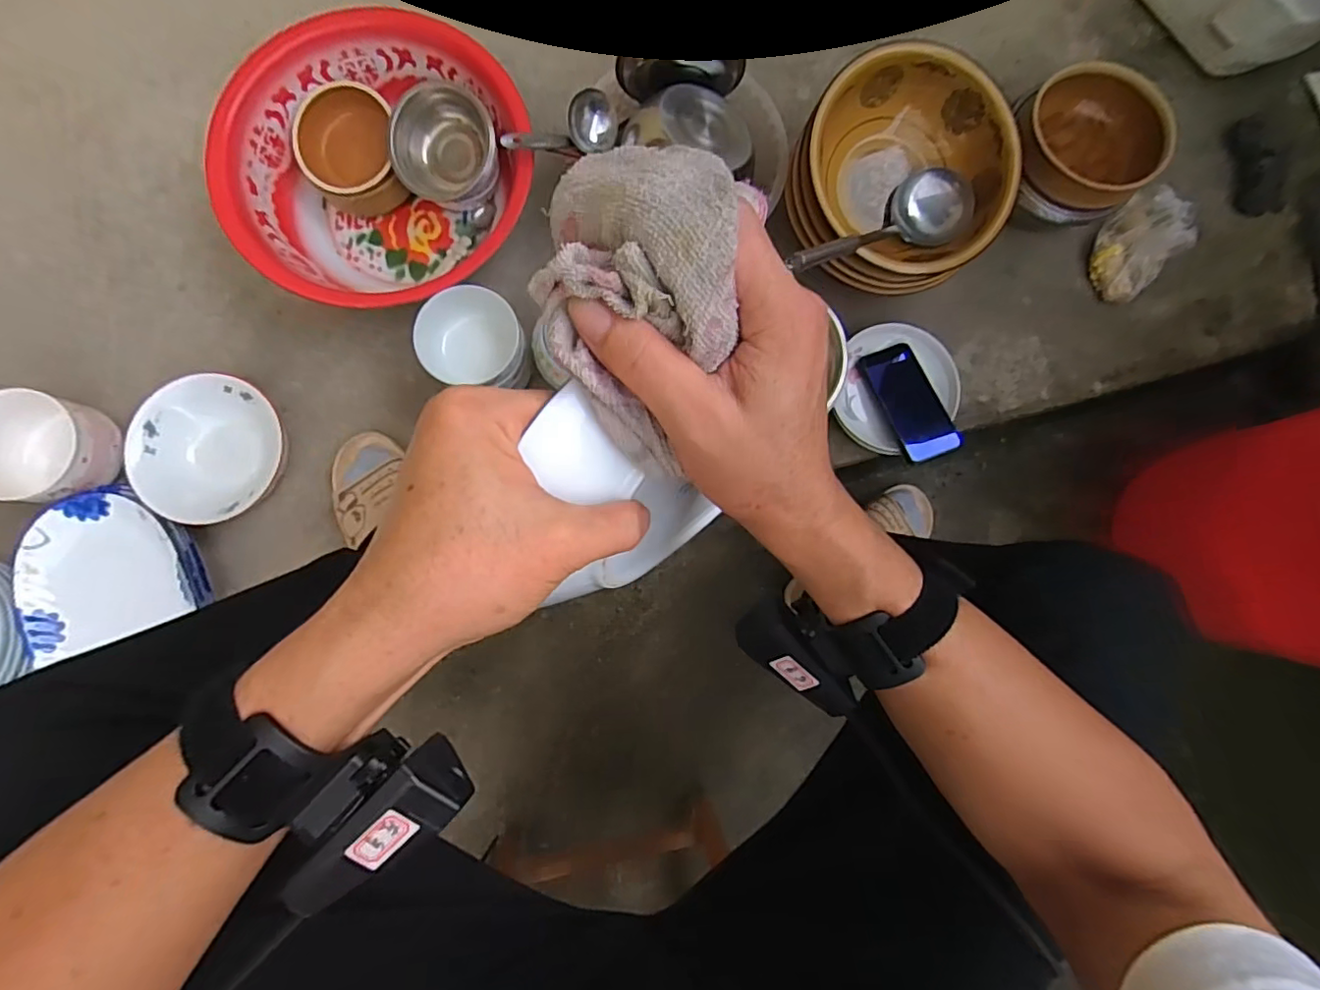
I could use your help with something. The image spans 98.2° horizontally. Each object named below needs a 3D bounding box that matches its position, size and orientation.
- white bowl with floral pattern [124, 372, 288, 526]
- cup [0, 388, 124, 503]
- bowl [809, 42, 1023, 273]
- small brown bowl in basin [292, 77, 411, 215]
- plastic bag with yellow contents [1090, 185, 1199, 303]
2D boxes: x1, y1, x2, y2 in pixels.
[{"bbox_3d":[-0.549,-0.054,0.710,0.161,0.061,0.174,0,83,-2],"label":"white bowl with floral pattern"},{"bbox_3d":[-0.731,-0.053,0.678,0.127,0.076,0.124,0,84,-2],"label":"cup"},{"bbox_3d":[0.293,-0.382,0.682,0.231,0.099,0.246,0,84,-2],"label":"bowl"},{"bbox_3d":[-0.399,-0.440,0.745,0.130,0.076,0.148,-14,83,-3],"label":"small brown bowl in basin"},{"bbox_3d":[0.646,-0.338,0.774,0.099,0.085,0.112,-34,85,-5],"label":"plastic bag with yellow contents"}]

